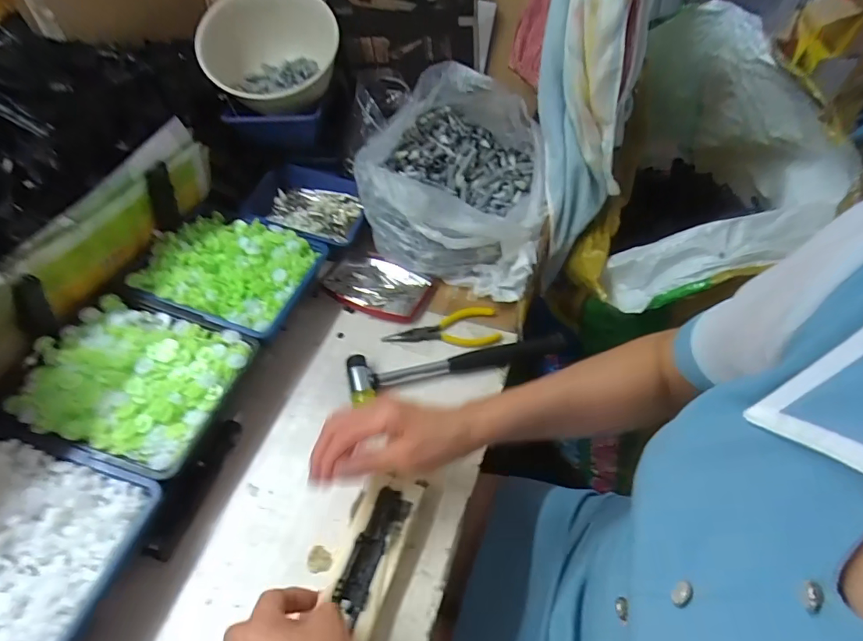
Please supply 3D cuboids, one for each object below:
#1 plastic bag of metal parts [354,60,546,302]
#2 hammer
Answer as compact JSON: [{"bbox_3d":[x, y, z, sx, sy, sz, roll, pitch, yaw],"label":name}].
[{"bbox_3d":[0.025,-0.172,0.569,0.239,0.168,0.202,11,51,10],"label":"plastic bag of metal parts"},{"bbox_3d":[0.028,0.034,0.492,0.230,0.022,0.054,-15,52,-12],"label":"hammer"}]

